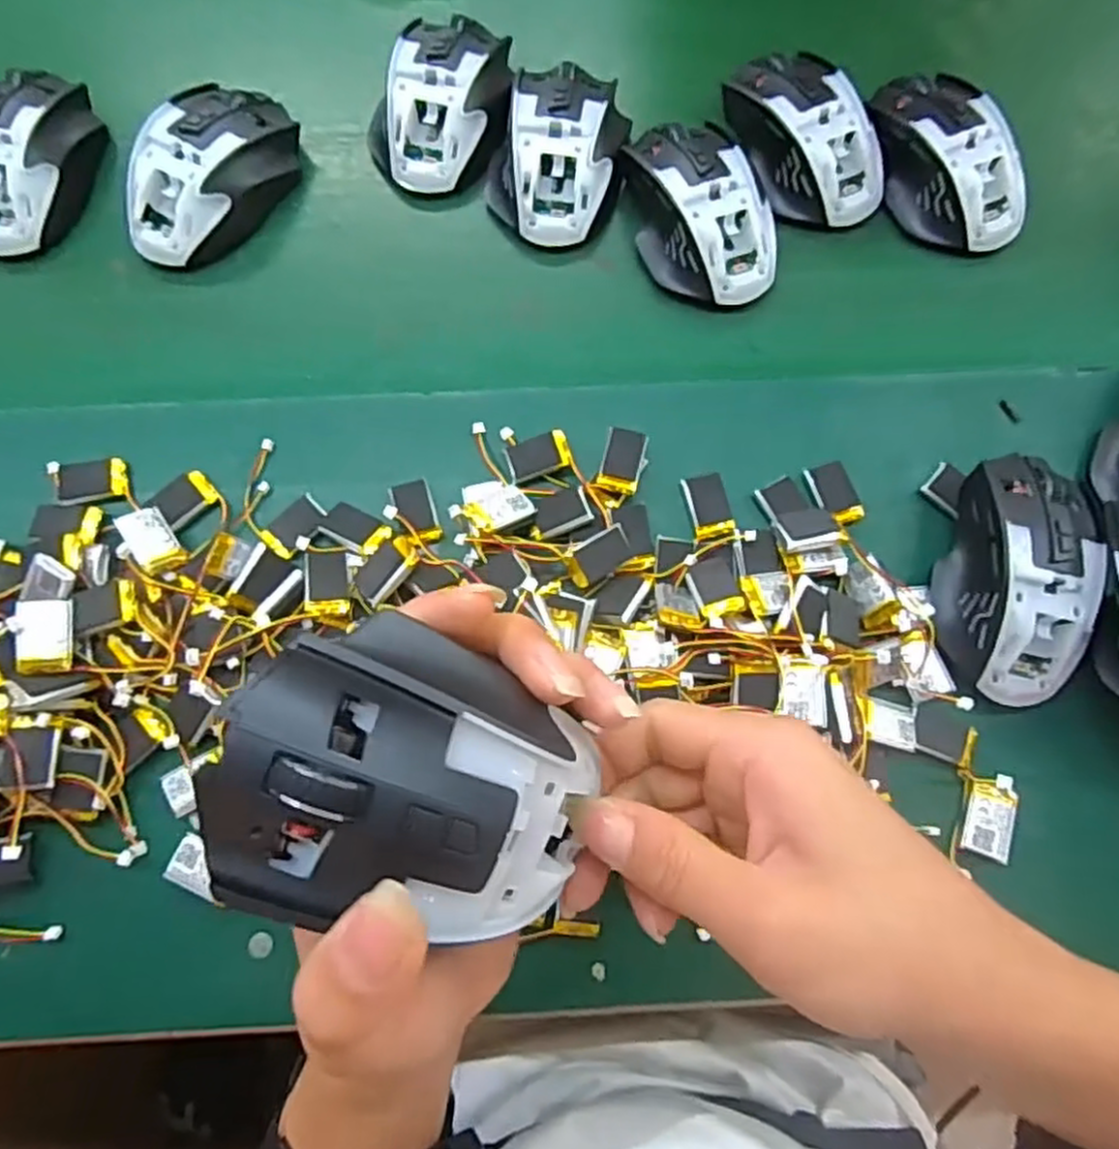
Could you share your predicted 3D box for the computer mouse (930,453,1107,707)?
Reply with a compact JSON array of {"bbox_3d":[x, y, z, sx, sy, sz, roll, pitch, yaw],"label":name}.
[{"bbox_3d":[0.214,-0.001,0.356,0.069,0.043,0.117,11,75,2],"label":"computer mouse"}]

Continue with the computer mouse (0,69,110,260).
[{"bbox_3d":[-0.305,-0.236,0.430,0.068,0.045,0.111,2,75,0],"label":"computer mouse"}]

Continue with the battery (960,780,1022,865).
[{"bbox_3d":[0.194,0.111,0.343,0.020,0.008,0.033,16,75,4],"label":"battery"}]

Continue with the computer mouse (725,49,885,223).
[{"bbox_3d":[0.140,-0.254,0.436,0.062,0.034,0.113,-34,78,-9],"label":"computer mouse"}]

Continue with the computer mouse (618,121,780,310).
[{"bbox_3d":[0.077,-0.203,0.420,0.064,0.036,0.109,-22,76,-6],"label":"computer mouse"}]

